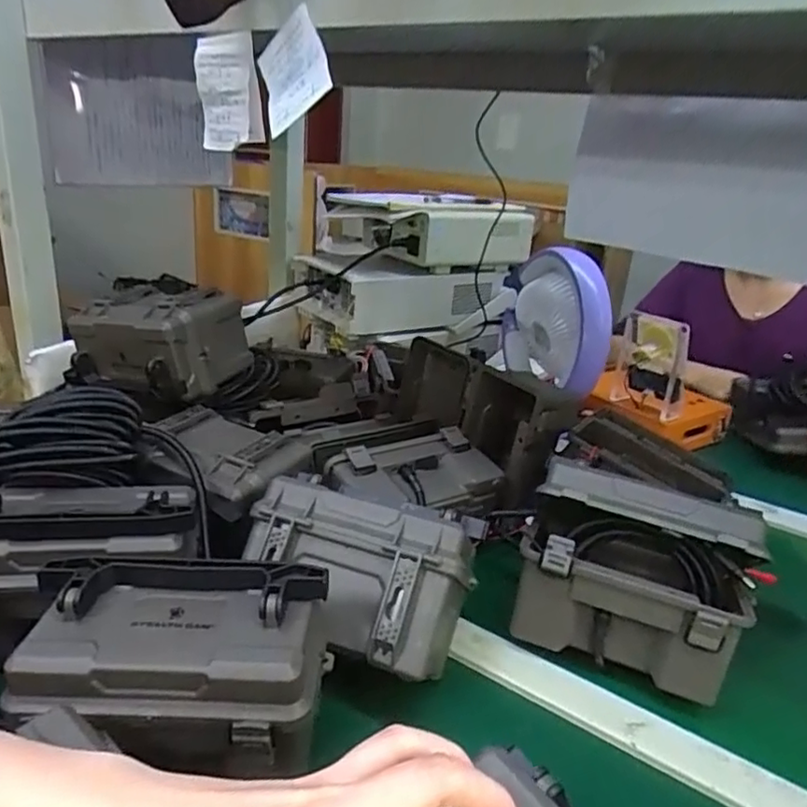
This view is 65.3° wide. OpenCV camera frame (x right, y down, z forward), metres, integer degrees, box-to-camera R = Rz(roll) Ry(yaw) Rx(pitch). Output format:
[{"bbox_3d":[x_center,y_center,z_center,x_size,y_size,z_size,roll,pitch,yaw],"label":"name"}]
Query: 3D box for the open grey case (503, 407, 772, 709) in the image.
[{"bbox_3d":[0.193,0.113,0.514,0.164,0.170,0.117,13,23,20],"label":"open grey case"}]

